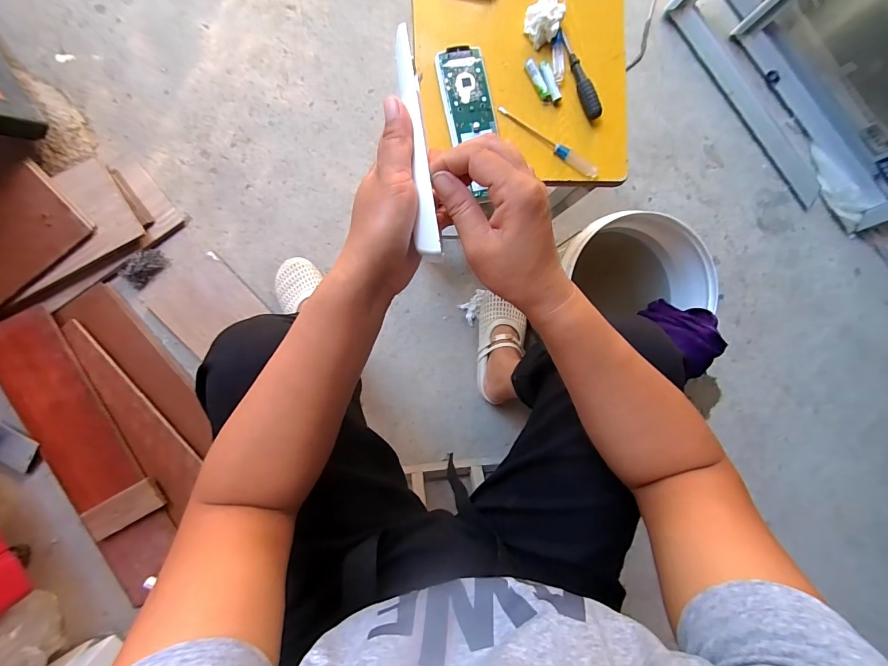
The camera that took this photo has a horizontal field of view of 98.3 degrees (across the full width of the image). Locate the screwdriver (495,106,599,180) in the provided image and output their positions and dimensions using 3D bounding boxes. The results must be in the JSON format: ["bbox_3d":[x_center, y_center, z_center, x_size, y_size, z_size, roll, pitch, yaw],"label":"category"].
[{"bbox_3d":[0.114,-0.208,0.414,0.125,0.010,0.014,34,87,-6],"label":"screwdriver"}]

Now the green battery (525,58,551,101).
[{"bbox_3d":[0.100,-0.271,0.410,0.011,0.010,0.043,-29,93,-6],"label":"green battery"}]

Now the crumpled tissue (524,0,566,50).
[{"bbox_3d":[0.103,-0.325,0.399,0.035,0.027,0.038,19,89,-7],"label":"crumpled tissue"}]

